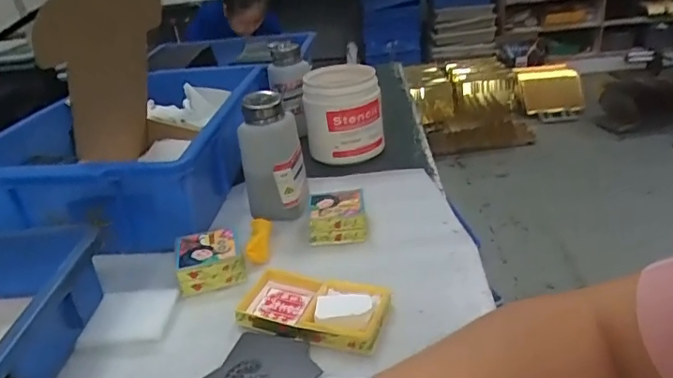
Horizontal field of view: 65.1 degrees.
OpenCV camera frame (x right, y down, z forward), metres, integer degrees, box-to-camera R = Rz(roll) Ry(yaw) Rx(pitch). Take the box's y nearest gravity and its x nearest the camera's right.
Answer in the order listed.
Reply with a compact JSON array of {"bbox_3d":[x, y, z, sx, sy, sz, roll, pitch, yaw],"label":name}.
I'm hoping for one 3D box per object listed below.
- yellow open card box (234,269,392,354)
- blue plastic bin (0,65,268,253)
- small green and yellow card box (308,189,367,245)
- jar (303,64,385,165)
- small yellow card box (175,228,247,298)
[{"bbox_3d":[-0.021,0.089,0.404,0.113,0.021,0.057,4,30,19],"label":"yellow open card box"},{"bbox_3d":[-0.226,-0.056,0.641,0.237,0.101,0.389,-2,28,8],"label":"blue plastic bin"},{"bbox_3d":[0.001,0.027,0.508,0.053,0.031,0.048,-4,28,4],"label":"small green and yellow card box"},{"bbox_3d":[0.011,-0.096,0.674,0.096,0.105,0.085,-4,28,4],"label":"jar"},{"bbox_3d":[-0.113,0.061,0.469,0.056,0.028,0.054,-11,28,-9],"label":"small yellow card box"}]

